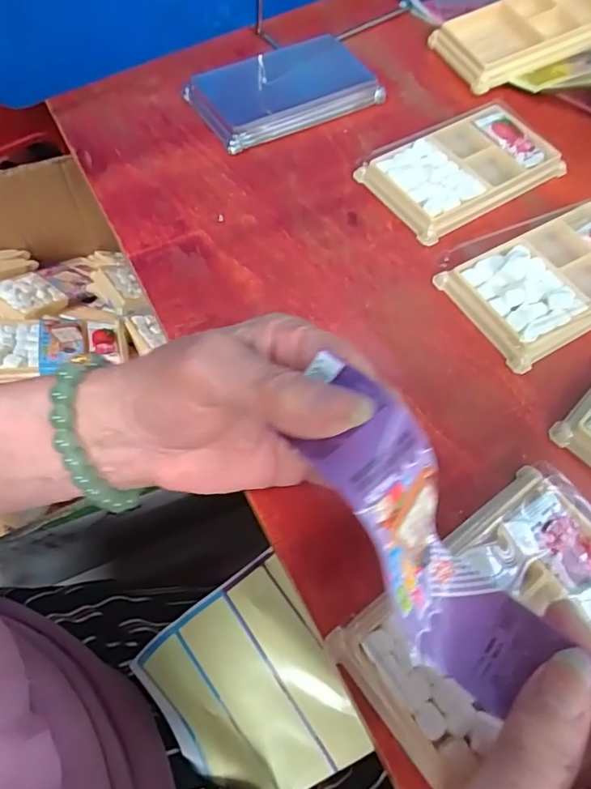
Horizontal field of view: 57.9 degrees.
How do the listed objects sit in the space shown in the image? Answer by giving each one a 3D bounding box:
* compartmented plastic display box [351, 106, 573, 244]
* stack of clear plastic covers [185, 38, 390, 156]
[{"bbox_3d":[0.119,-0.164,0.380,0.134,0.011,0.077,-32,68,-18],"label":"compartmented plastic display box"},{"bbox_3d":[-0.009,-0.241,0.416,0.141,0.016,0.082,-25,66,-16],"label":"stack of clear plastic covers"}]

